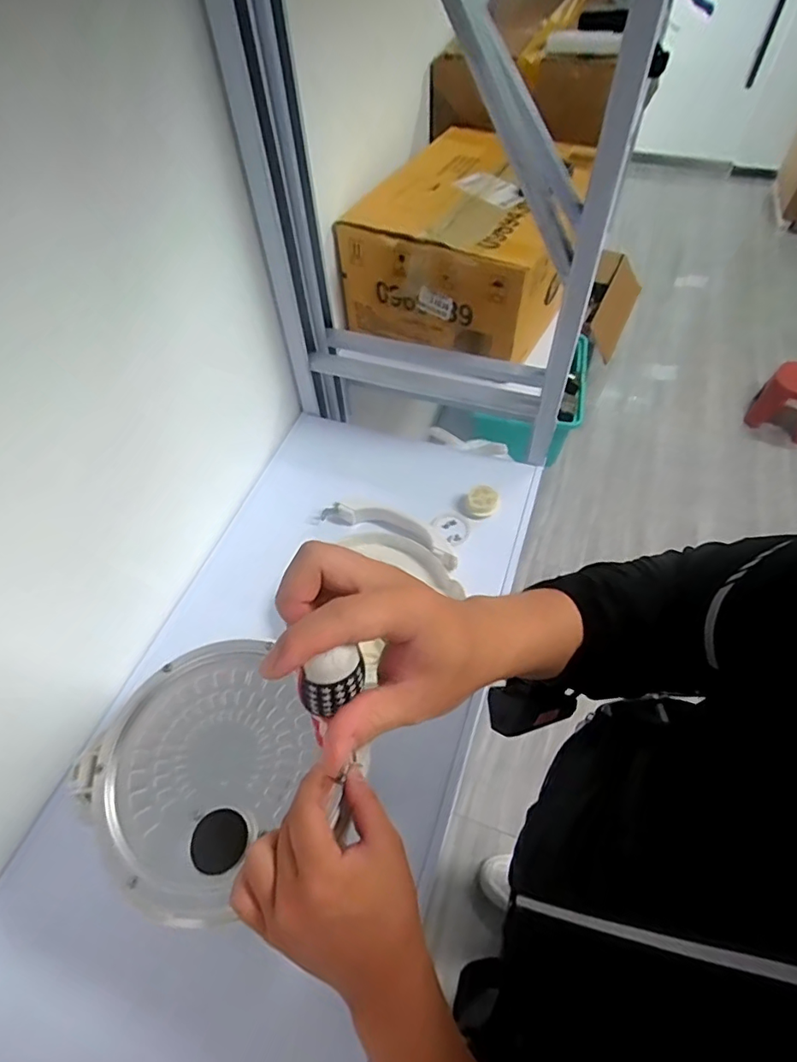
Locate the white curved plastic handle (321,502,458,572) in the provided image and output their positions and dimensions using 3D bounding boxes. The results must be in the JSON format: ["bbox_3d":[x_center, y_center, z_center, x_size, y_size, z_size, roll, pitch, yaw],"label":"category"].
[{"bbox_3d":[-0.008,-0.004,0.741,0.197,0.023,0.041,20,57,16],"label":"white curved plastic handle"}]

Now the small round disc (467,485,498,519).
[{"bbox_3d":[0.120,-0.042,0.775,0.042,0.012,0.045,-3,85,16],"label":"small round disc"}]

